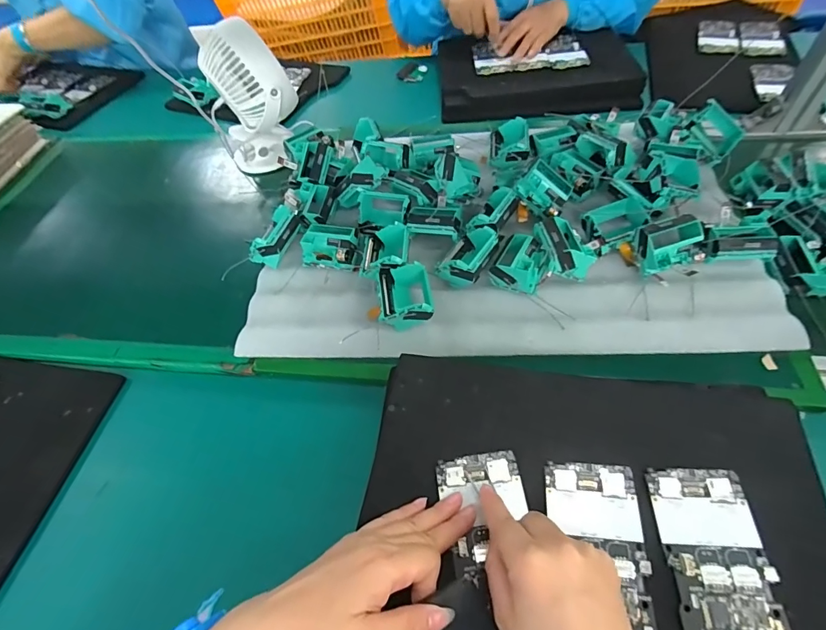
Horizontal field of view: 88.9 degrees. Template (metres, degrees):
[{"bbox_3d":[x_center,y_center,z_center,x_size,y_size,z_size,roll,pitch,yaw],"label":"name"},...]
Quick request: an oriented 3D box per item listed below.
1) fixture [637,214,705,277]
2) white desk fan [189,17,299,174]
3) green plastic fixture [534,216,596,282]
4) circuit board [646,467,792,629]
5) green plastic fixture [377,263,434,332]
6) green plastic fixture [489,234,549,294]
[{"bbox_3d":[0.297,-0.080,0.492,0.069,0.049,0.050,-13,56,-4],"label":"fixture"},{"bbox_3d":[-0.240,-0.320,0.652,0.115,0.213,0.090,20,60,17],"label":"white desk fan"},{"bbox_3d":[0.182,-0.081,0.506,0.057,0.046,0.072,-8,55,0],"label":"green plastic fixture"},{"bbox_3d":[0.219,0.180,0.302,0.067,0.005,0.132,0,56,5],"label":"circuit board"},{"bbox_3d":[-0.008,-0.022,0.497,0.060,0.039,0.074,-6,56,1],"label":"green plastic fixture"},{"bbox_3d":[0.132,-0.062,0.510,0.056,0.037,0.066,26,62,21],"label":"green plastic fixture"}]

